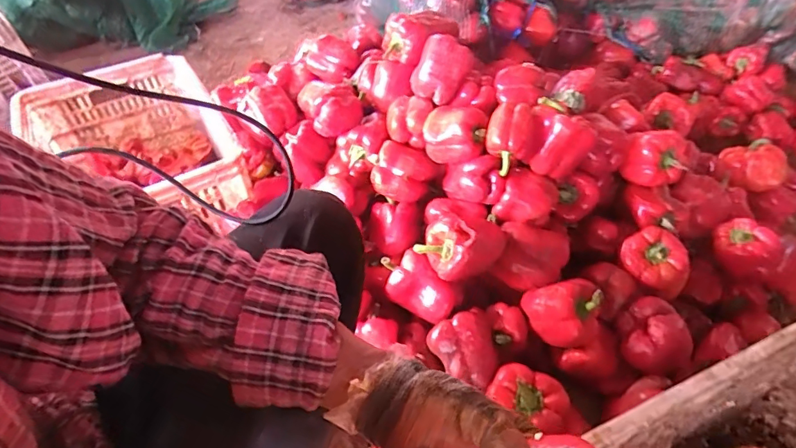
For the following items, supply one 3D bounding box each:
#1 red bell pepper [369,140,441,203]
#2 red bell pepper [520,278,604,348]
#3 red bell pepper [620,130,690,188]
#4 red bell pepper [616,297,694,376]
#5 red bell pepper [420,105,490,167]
[{"bbox_3d":[0.011,-0.089,0.821,0.100,0.066,0.077,10,48,16],"label":"red bell pepper"},{"bbox_3d":[0.244,0.128,0.711,0.105,0.074,0.079,-2,45,4],"label":"red bell pepper"},{"bbox_3d":[0.429,-0.109,0.800,0.097,0.069,0.067,16,49,21],"label":"red bell pepper"},{"bbox_3d":[0.372,0.173,0.708,0.092,0.073,0.095,-3,45,3],"label":"red bell pepper"},{"bbox_3d":[0.092,-0.146,0.780,0.099,0.074,0.073,4,46,11],"label":"red bell pepper"}]

